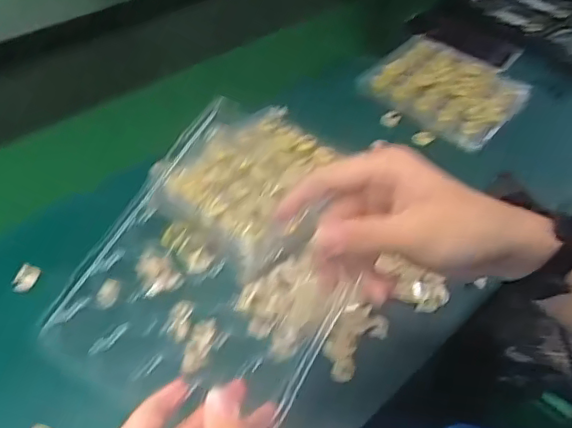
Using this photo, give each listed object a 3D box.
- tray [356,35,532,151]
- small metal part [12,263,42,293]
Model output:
[{"bbox_3d":[0.203,-0.160,0.736,0.166,0.028,0.150,33,51,27],"label":"tray"},{"bbox_3d":[-0.227,0.055,0.518,0.017,0.008,0.027,12,44,9],"label":"small metal part"}]

